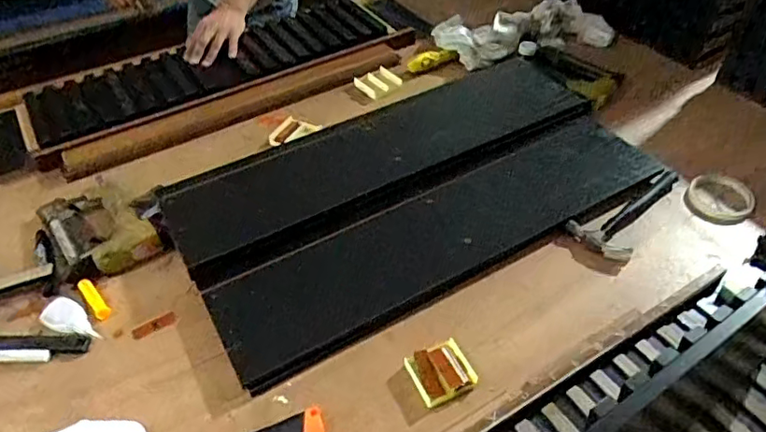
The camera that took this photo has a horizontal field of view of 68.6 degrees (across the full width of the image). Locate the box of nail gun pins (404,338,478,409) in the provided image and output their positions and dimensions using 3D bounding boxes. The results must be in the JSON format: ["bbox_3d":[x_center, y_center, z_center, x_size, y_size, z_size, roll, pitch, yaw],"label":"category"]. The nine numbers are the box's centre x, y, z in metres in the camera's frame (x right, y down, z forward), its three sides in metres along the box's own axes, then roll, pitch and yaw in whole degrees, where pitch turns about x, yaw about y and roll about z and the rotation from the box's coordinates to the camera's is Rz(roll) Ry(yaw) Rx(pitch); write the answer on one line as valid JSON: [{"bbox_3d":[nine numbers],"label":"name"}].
[{"bbox_3d":[0.069,0.181,0.655,0.069,0.018,0.064,-19,47,-15],"label":"box of nail gun pins"}]

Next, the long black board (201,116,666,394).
[{"bbox_3d":[0.109,0.004,0.807,0.701,0.048,0.188,-23,48,-19],"label":"long black board"}]

